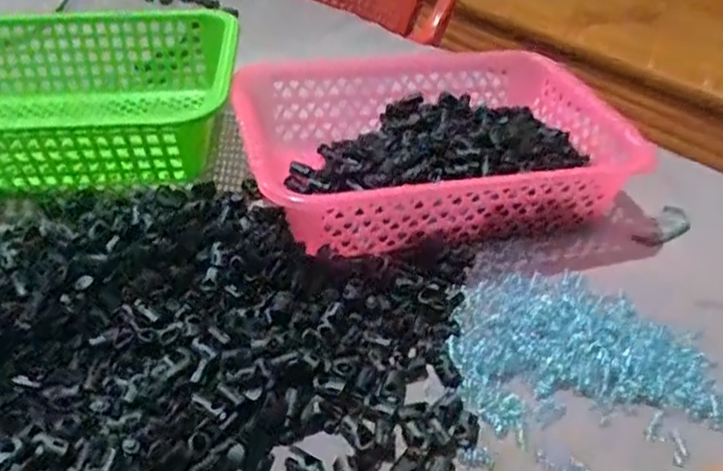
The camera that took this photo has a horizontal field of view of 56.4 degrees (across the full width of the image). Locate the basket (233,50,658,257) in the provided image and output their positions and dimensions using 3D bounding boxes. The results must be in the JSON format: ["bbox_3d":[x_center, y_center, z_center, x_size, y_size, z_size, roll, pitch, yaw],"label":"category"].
[{"bbox_3d":[0.059,-0.085,0.577,0.307,0.072,0.234,-7,39,-12],"label":"basket"}]

